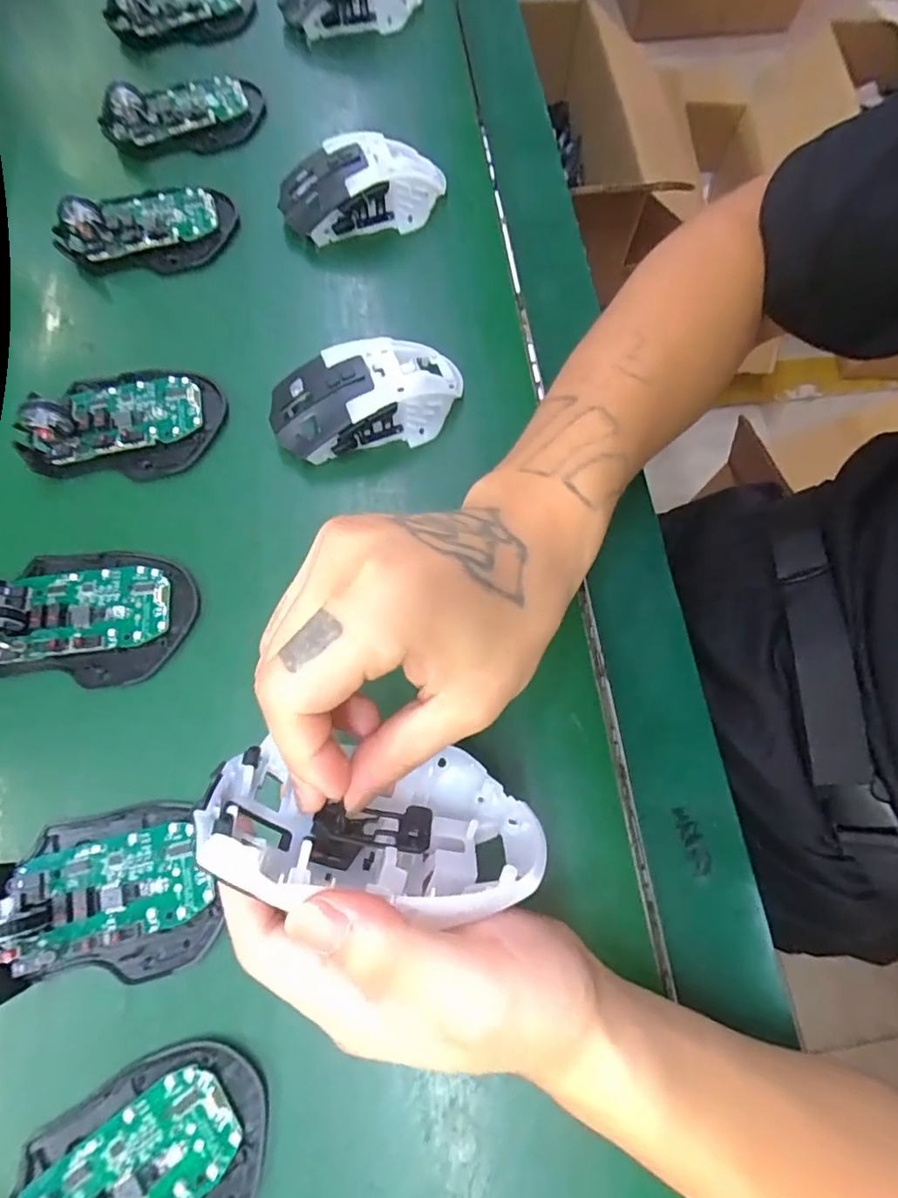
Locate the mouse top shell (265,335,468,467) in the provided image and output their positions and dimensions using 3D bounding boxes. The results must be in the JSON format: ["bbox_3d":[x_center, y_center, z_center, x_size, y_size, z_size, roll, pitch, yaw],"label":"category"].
[{"bbox_3d":[-0.047,-0.120,0.325,0.112,0.038,0.055,-20,74,-8],"label":"mouse top shell"}]

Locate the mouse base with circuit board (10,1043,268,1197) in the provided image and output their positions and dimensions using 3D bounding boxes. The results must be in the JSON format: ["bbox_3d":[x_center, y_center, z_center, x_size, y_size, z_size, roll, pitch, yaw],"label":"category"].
[{"bbox_3d":[-0.130,0.236,0.219,0.110,0.025,0.070,-27,75,-10],"label":"mouse base with circuit board"}]

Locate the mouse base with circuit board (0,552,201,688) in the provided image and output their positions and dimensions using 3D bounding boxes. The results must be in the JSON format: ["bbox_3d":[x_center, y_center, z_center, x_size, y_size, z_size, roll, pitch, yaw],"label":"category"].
[{"bbox_3d":[-0.193,0.007,0.289,0.107,0.027,0.070,0,72,-2],"label":"mouse base with circuit board"}]

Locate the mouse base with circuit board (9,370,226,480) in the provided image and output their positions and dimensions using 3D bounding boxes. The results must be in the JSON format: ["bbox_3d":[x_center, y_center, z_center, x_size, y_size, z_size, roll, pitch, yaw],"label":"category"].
[{"bbox_3d":[-0.190,-0.107,0.326,0.103,0.022,0.069,-3,73,-3],"label":"mouse base with circuit board"}]

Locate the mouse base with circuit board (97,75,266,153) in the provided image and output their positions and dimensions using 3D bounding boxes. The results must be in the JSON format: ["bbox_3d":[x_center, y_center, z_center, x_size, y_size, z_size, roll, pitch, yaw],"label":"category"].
[{"bbox_3d":[-0.196,-0.362,0.402,0.108,0.023,0.061,-4,73,-3],"label":"mouse base with circuit board"}]

